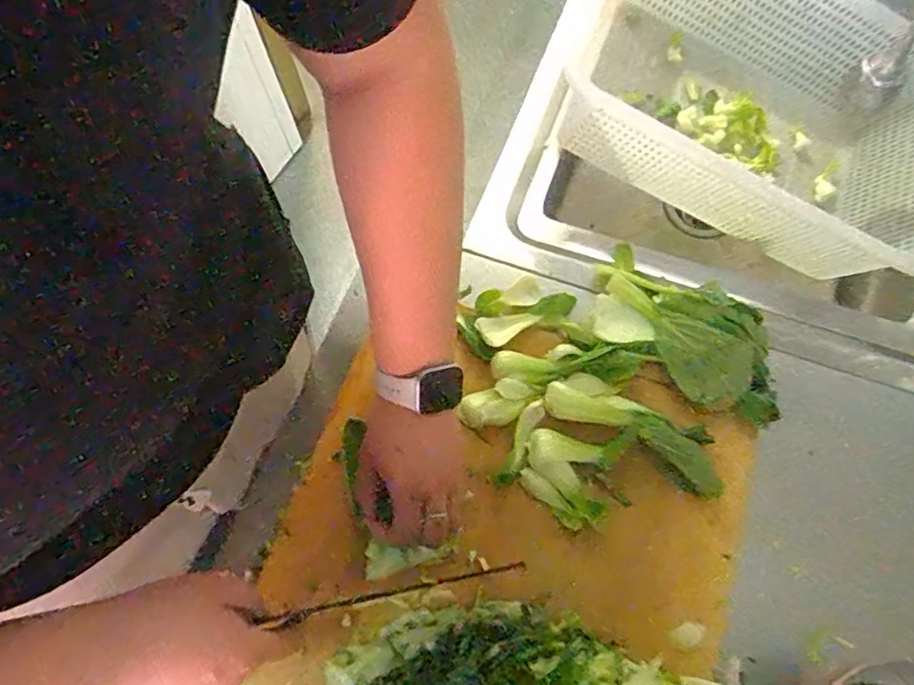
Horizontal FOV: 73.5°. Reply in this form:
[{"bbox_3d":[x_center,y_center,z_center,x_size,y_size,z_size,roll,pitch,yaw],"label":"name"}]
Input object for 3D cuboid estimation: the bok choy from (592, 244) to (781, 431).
[{"bbox_3d":[0.231,-0.010,0.614,0.221,0.048,0.126,38,74,16],"label":"bok choy"}]

